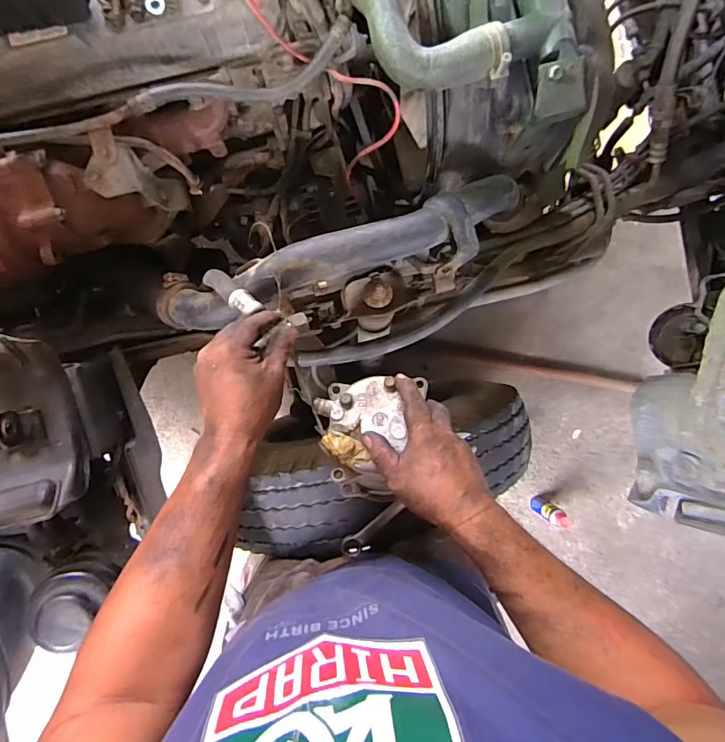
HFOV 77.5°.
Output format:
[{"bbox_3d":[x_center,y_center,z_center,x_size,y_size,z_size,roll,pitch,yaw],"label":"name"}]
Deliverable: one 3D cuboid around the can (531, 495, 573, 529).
[{"bbox_3d":[0.569,0.431,1.377,0.048,0.178,0.056,32,88,-6],"label":"can"}]

